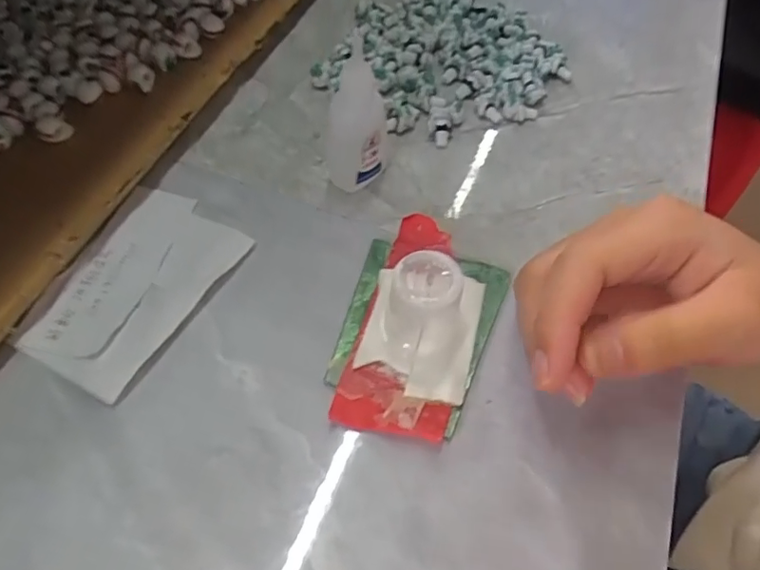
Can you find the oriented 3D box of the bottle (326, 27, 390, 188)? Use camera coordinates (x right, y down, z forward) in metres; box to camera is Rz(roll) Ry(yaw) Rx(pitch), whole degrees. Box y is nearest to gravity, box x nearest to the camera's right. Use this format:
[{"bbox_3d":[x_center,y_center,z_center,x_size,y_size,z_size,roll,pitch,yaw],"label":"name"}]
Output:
[{"bbox_3d":[-0.010,-0.083,0.259,0.029,0.077,0.032,2,57,-1],"label":"bottle"}]

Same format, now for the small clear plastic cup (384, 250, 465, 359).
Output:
[{"bbox_3d":[0.017,0.009,0.217,0.027,0.040,0.028,1,57,-1],"label":"small clear plastic cup"}]

